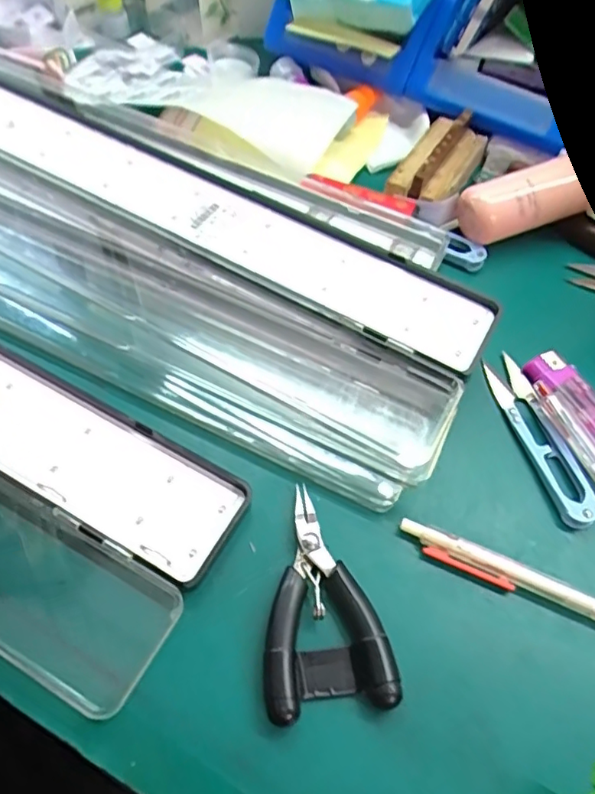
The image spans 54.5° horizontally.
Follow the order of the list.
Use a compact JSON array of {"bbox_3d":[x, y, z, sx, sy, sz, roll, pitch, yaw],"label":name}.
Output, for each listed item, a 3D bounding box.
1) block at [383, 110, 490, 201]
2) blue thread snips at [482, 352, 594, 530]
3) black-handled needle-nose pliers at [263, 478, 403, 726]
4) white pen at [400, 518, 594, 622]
[{"bbox_3d":[0.099,-0.165,0.394,0.043,0.021,0.091,27,61,12],"label":"block"},{"bbox_3d":[0.127,0.020,0.305,0.025,0.011,0.101,-10,60,-10],"label":"blue thread snips"},{"bbox_3d":[0.009,0.087,0.251,0.052,0.015,0.090,-6,59,-7],"label":"black-handled needle-nose pliers"},{"bbox_3d":[0.113,0.087,0.261,0.137,0.011,0.013,22,60,9],"label":"white pen"}]

